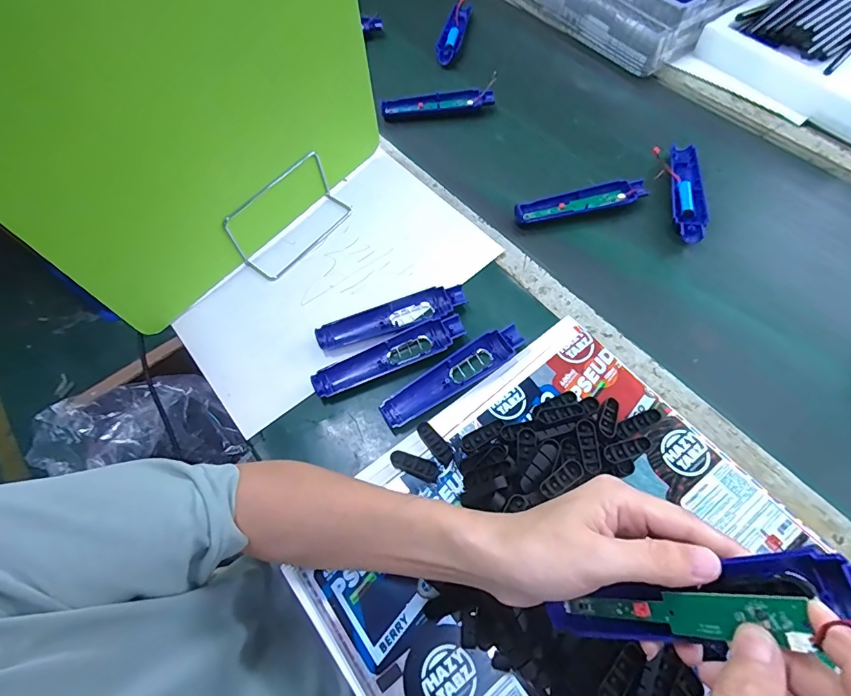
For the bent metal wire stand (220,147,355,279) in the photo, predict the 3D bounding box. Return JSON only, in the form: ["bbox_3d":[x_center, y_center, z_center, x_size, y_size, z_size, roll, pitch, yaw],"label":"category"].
[{"bbox_3d":[-0.163,-0.165,0.541,0.055,0.080,0.151,34,68,19],"label":"bent metal wire stand"}]

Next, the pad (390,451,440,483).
[{"bbox_3d":[-0.010,0.114,0.427,0.048,0.006,0.018,19,64,13],"label":"pad"}]

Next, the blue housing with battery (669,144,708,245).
[{"bbox_3d":[0.338,-0.206,0.579,0.042,0.022,0.164,8,62,7],"label":"blue housing with battery"}]

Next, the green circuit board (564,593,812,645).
[{"bbox_3d":[0.127,0.140,0.232,0.007,0.135,0.018,14,58,-23],"label":"green circuit board"}]

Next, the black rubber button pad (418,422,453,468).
[{"bbox_3d":[0.009,0.094,0.439,0.016,0.004,0.050,-34,65,-15],"label":"black rubber button pad"}]

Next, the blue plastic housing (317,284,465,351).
[{"bbox_3d":[-0.037,-0.033,0.505,0.171,0.016,0.040,-17,62,-6],"label":"blue plastic housing"}]

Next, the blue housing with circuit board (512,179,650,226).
[{"bbox_3d":[0.201,-0.190,0.579,0.168,0.027,0.033,-10,61,-3],"label":"blue housing with circuit board"}]

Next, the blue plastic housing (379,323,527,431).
[{"bbox_3d":[0.029,0.028,0.466,0.167,0.017,0.037,-30,64,-13],"label":"blue plastic housing"}]

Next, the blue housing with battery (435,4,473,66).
[{"bbox_3d":[0.049,-0.548,0.770,0.034,0.023,0.166,11,62,9],"label":"blue housing with battery"}]

